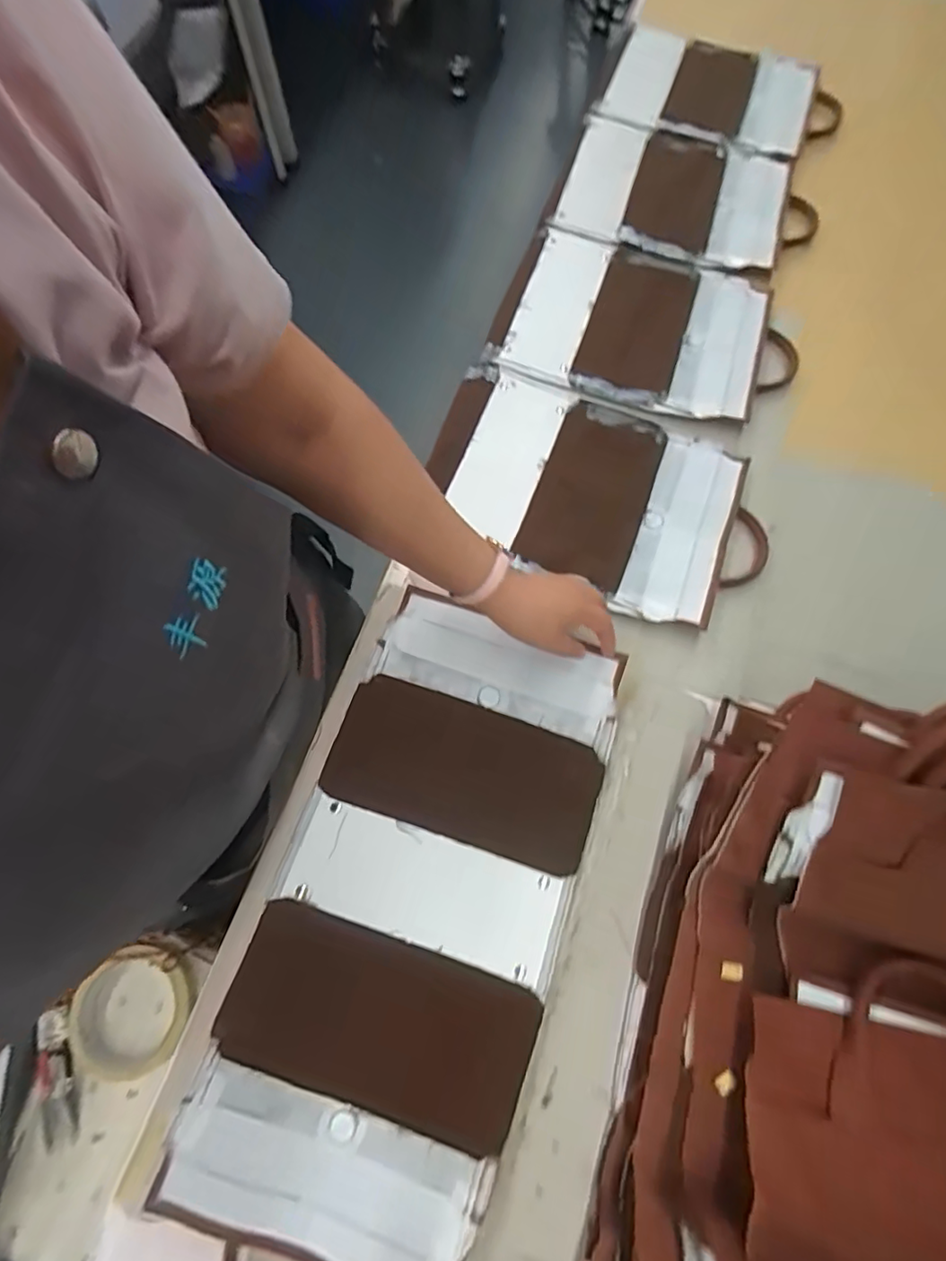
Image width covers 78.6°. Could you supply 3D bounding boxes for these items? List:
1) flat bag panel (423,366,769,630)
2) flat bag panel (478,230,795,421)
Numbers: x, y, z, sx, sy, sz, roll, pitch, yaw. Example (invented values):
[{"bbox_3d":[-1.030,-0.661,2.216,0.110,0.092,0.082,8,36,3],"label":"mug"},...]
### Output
[{"bbox_3d":[0.134,-0.159,0.649,0.369,0.013,0.228,25,72,8],"label":"flat bag panel"},{"bbox_3d":[0.218,-0.384,0.748,0.353,0.034,0.257,19,71,6],"label":"flat bag panel"}]

